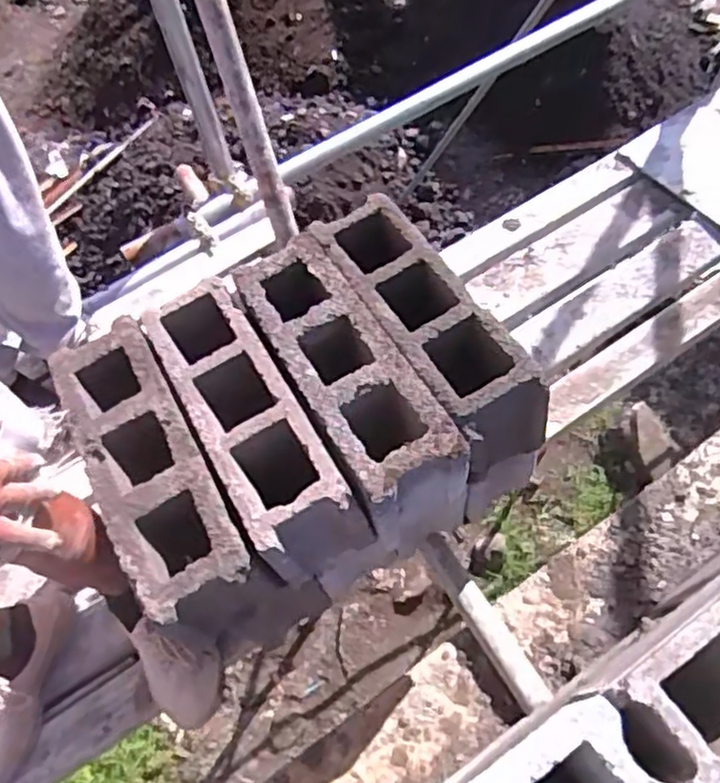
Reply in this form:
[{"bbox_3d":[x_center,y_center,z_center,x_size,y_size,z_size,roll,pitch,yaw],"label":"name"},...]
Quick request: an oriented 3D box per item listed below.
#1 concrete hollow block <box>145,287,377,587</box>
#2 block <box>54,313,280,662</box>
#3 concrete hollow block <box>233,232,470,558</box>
[{"bbox_3d":[-0.154,0.053,0.950,0.139,0.206,0.414,-29,64,-11],"label":"concrete hollow block"},{"bbox_3d":[-0.264,0.125,0.915,0.139,0.215,0.434,-29,64,-11],"label":"block"},{"bbox_3d":[-0.024,-0.016,0.927,0.141,0.170,0.414,-27,64,-10],"label":"concrete hollow block"}]

